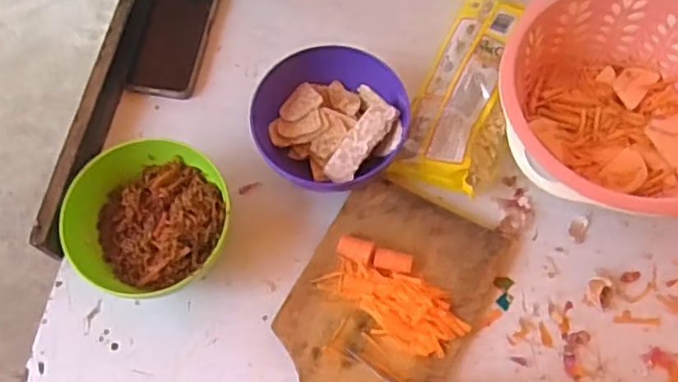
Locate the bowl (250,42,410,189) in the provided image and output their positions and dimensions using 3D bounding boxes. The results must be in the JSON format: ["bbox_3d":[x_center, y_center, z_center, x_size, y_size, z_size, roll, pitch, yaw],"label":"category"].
[{"bbox_3d":[-0.010,-0.065,0.662,0.141,0.074,0.139,-1,67,2],"label":"bowl"}]

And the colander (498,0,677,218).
[{"bbox_3d":[0.275,-0.080,0.648,0.234,0.104,0.232,-1,67,2],"label":"colander"}]

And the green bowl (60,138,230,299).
[{"bbox_3d":[-0.179,0.026,0.634,0.141,0.078,0.139,-1,67,2],"label":"green bowl"}]

